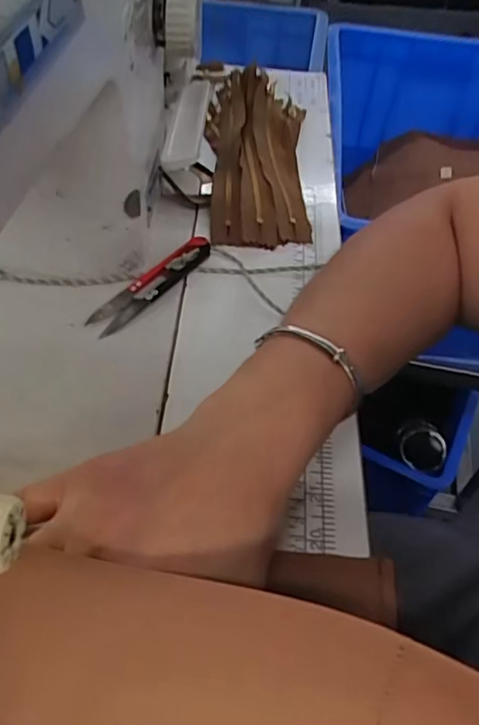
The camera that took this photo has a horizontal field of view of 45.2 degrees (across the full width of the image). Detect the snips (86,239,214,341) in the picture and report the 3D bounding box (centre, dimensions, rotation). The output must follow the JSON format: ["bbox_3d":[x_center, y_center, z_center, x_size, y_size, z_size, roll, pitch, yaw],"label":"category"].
[{"bbox_3d":[-0.058,-0.055,0.384,0.026,0.012,0.102,34,54,22],"label":"snips"}]

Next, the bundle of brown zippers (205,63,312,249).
[{"bbox_3d":[0.010,-0.183,0.490,0.102,0.039,0.223,3,49,-4],"label":"bundle of brown zippers"}]

